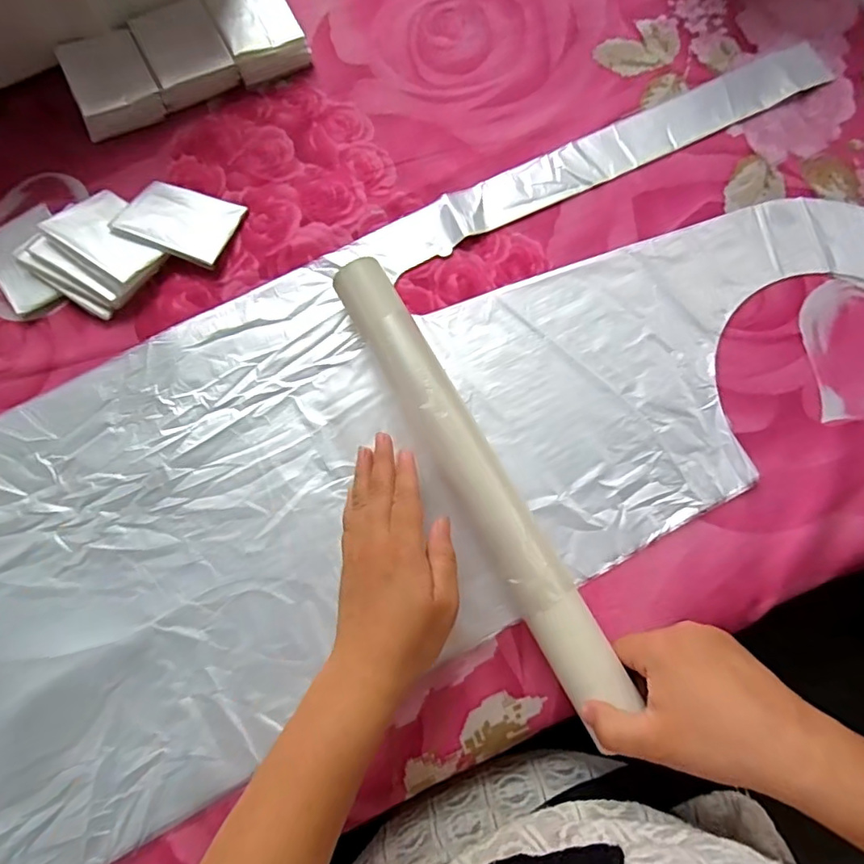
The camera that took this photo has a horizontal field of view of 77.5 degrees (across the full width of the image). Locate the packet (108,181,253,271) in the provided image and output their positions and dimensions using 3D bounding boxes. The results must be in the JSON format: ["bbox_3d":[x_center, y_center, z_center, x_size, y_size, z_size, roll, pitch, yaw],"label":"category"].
[{"bbox_3d":[-0.198,-0.166,0.426,0.083,0.008,0.060,17,68,-4],"label":"packet"}]

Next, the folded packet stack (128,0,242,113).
[{"bbox_3d":[-0.210,-0.325,0.461,0.066,0.028,0.073,-23,77,-6],"label":"folded packet stack"}]

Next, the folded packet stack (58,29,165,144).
[{"bbox_3d":[-0.266,-0.291,0.449,0.063,0.026,0.074,-24,77,-6],"label":"folded packet stack"}]

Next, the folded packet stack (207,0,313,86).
[{"bbox_3d":[-0.152,-0.353,0.467,0.062,0.027,0.085,-26,77,-7],"label":"folded packet stack"}]

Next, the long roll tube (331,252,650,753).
[{"bbox_3d":[0.025,0.021,0.369,0.044,0.029,0.325,-28,78,-8],"label":"long roll tube"}]

